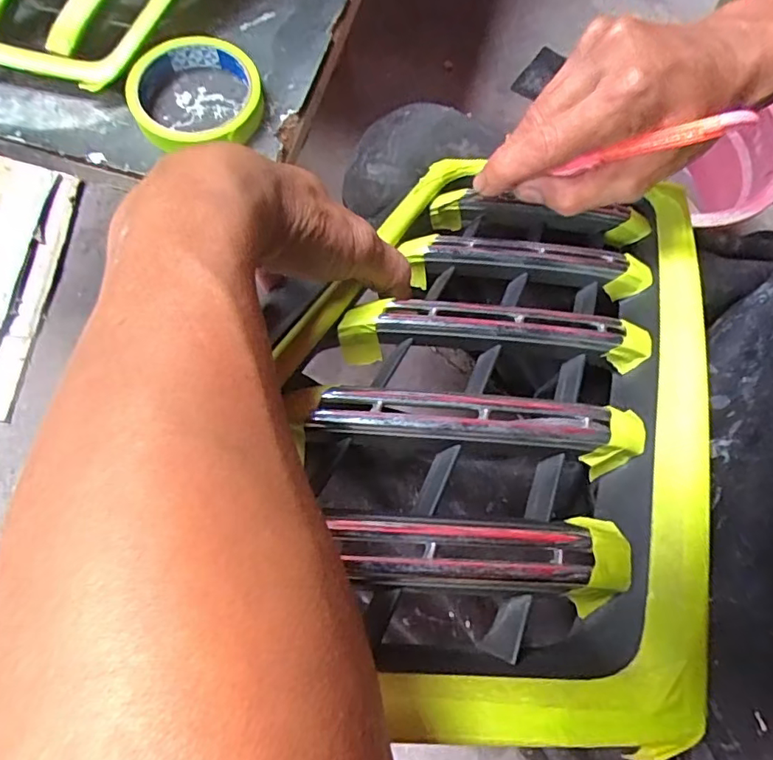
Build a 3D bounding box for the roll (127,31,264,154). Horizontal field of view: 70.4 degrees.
[{"bbox_3d":[-0.136,-0.206,0.392,0.091,0.023,0.082,-10,69,-6],"label":"roll"}]

